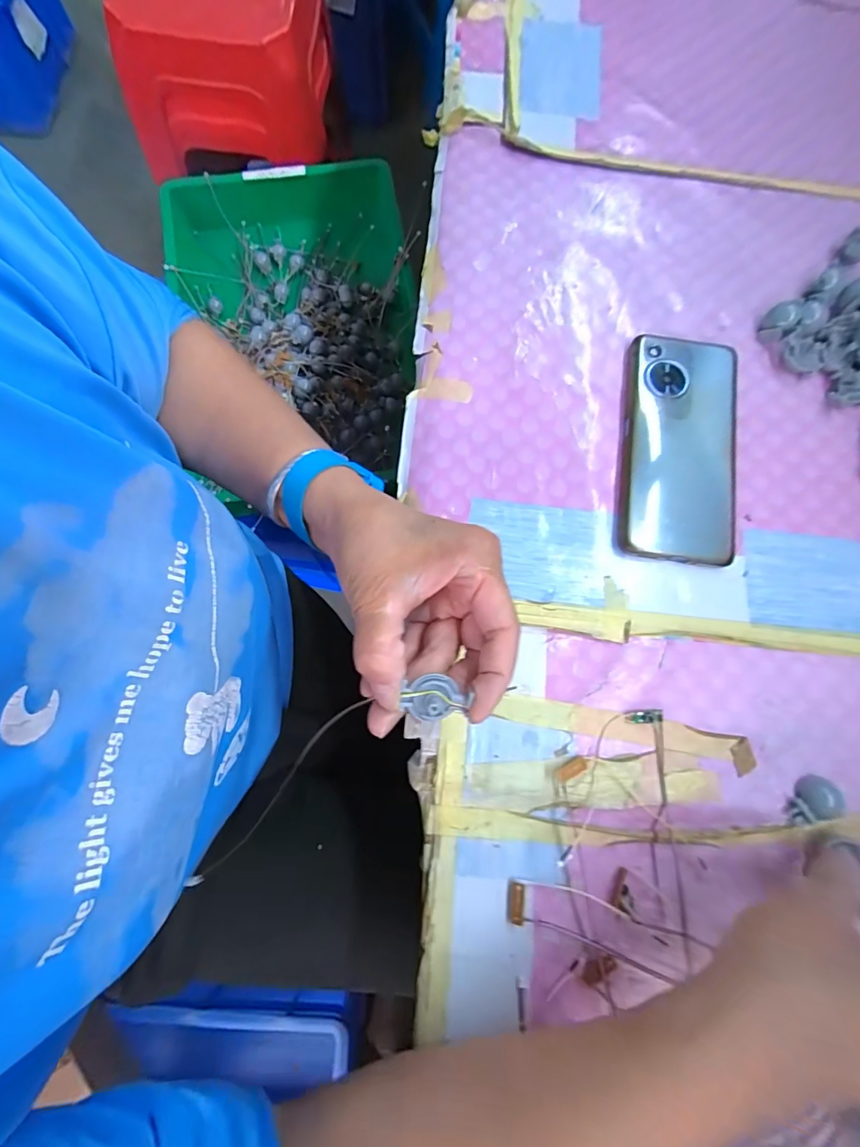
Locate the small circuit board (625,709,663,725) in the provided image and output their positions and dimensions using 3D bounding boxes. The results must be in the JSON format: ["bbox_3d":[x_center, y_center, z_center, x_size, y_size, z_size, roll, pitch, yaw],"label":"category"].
[{"bbox_3d":[0.136,0.091,0.292,0.024,0.007,0.009,-5,79,-1],"label":"small circuit board"}]

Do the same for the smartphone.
[{"bbox_3d":[0.179,-0.088,0.327,0.081,0.010,0.163,7,79,1],"label":"smartphone"}]

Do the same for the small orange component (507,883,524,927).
[{"bbox_3d":[0.051,0.197,0.276,0.009,0.005,0.021,2,79,0],"label":"small orange component"}]

